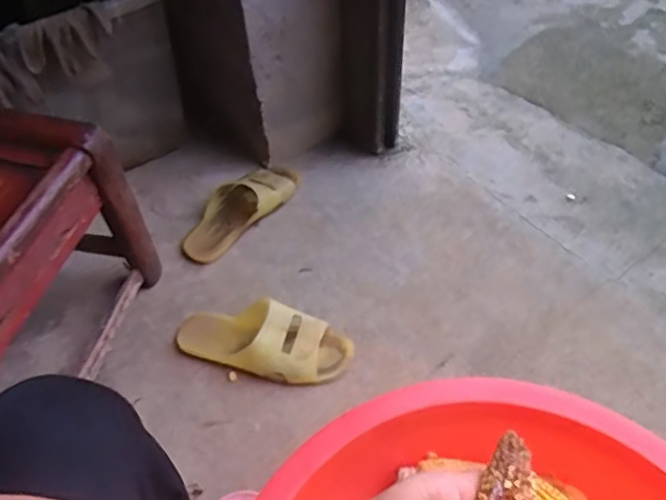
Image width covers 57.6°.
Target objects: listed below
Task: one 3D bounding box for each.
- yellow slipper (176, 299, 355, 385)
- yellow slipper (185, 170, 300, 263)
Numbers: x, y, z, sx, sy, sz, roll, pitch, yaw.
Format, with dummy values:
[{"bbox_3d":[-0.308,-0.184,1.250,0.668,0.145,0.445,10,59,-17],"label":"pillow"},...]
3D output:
[{"bbox_3d":[-0.098,0.125,0.835,0.243,0.059,0.094,6,52,8],"label":"yellow slipper"},{"bbox_3d":[-0.151,-0.074,1.006,0.090,0.051,0.238,35,61,27],"label":"yellow slipper"}]

